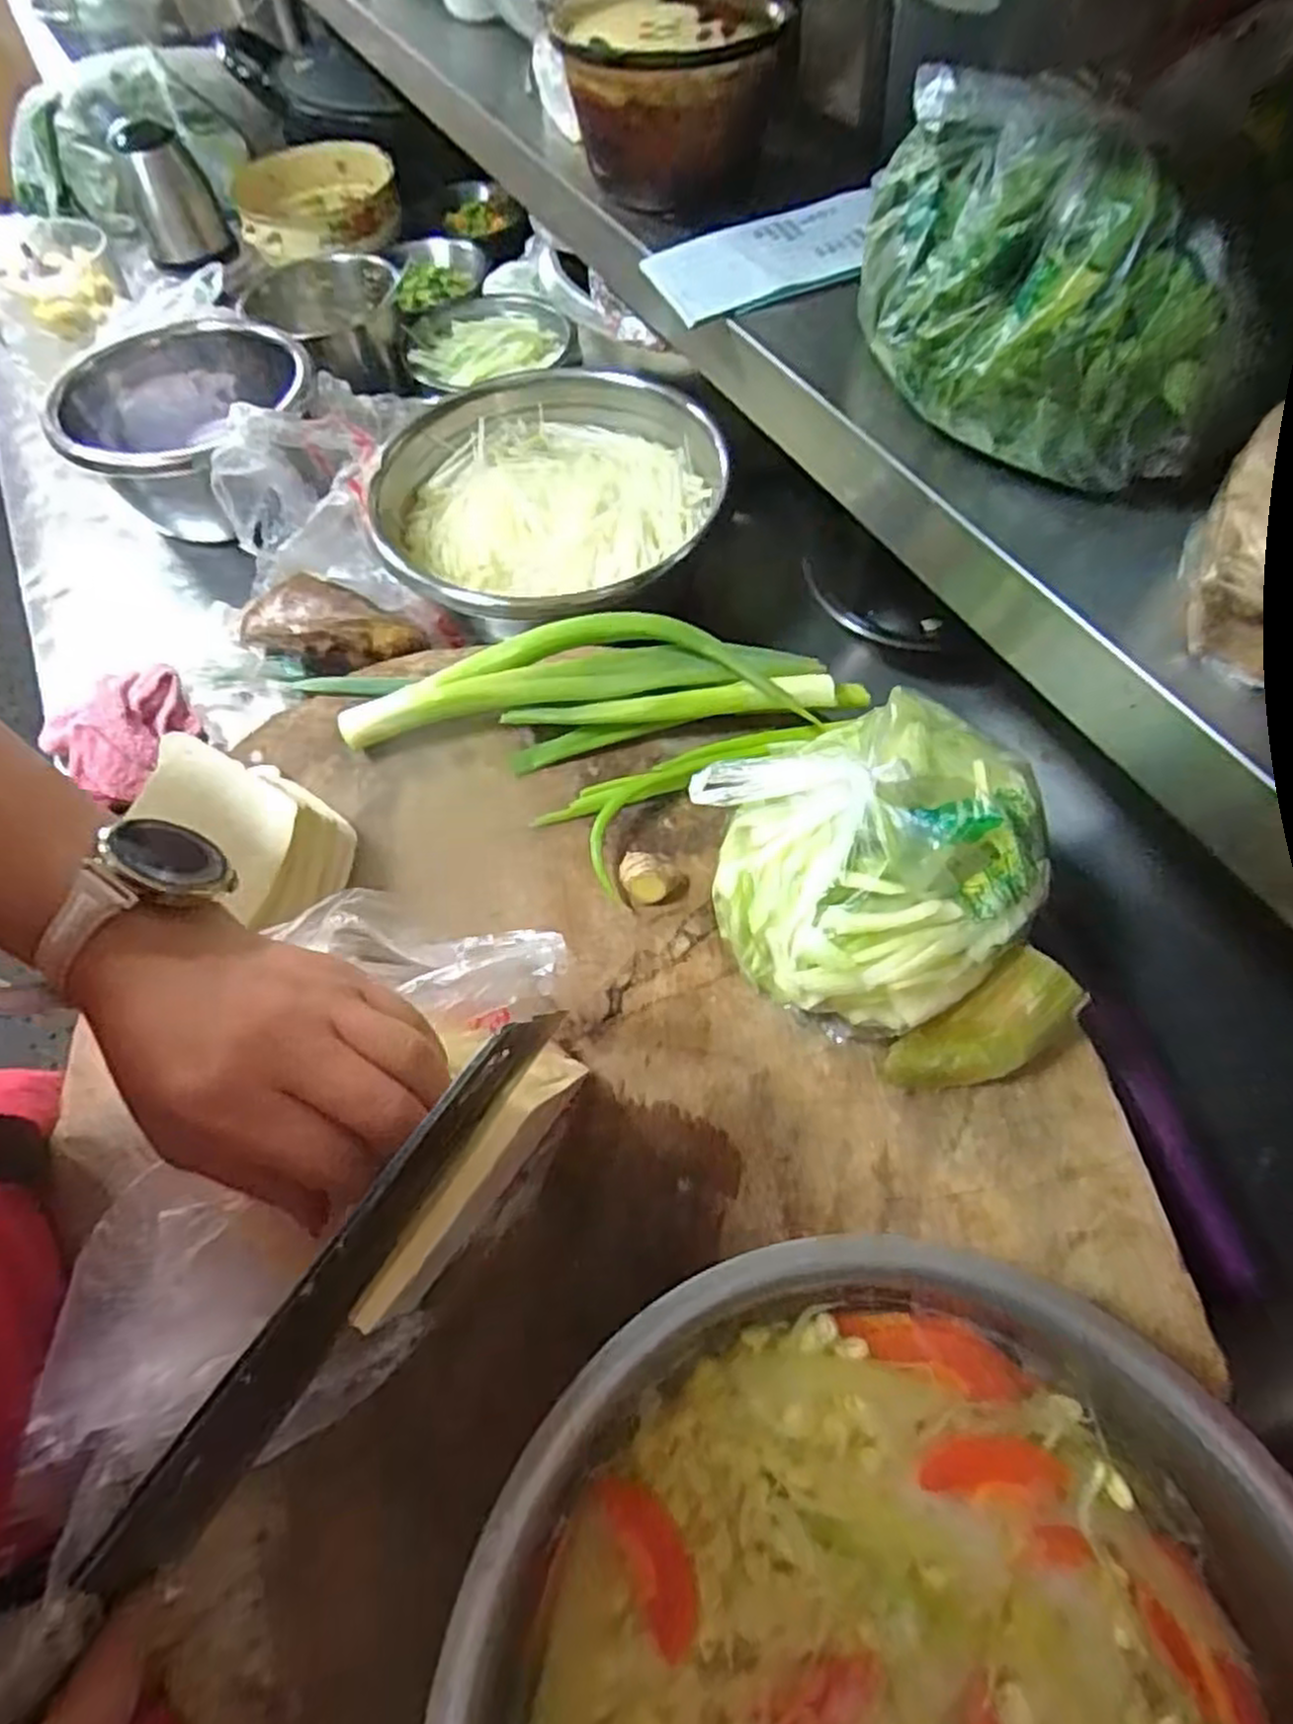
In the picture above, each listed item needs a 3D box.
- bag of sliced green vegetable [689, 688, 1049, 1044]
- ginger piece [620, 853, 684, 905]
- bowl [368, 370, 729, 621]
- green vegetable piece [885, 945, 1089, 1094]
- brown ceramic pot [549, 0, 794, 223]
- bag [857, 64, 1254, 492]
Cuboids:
[{"bbox_3d":[0.106,-0.002,0.356,0.151,0.080,0.142,-23,62,-9],"label":"bag of sliced green vegetable"},{"bbox_3d":[0.002,0.008,0.392,0.029,0.018,0.023,-6,61,0],"label":"ginger piece"},{"bbox_3d":[-0.069,-0.266,0.602,0.247,0.069,0.264,-2,61,2],"label":"bowl"},{"bbox_3d":[0.141,0.072,0.329,0.083,0.023,0.035,-38,62,15],"label":"green vegetable piece"},{"bbox_3d":[0.018,-0.512,0.520,0.134,0.084,0.138,-1,61,2],"label":"brown ceramic pot"},{"bbox_3d":[0.174,-0.260,0.350,0.187,0.098,0.093,28,66,17],"label":"bag"}]

